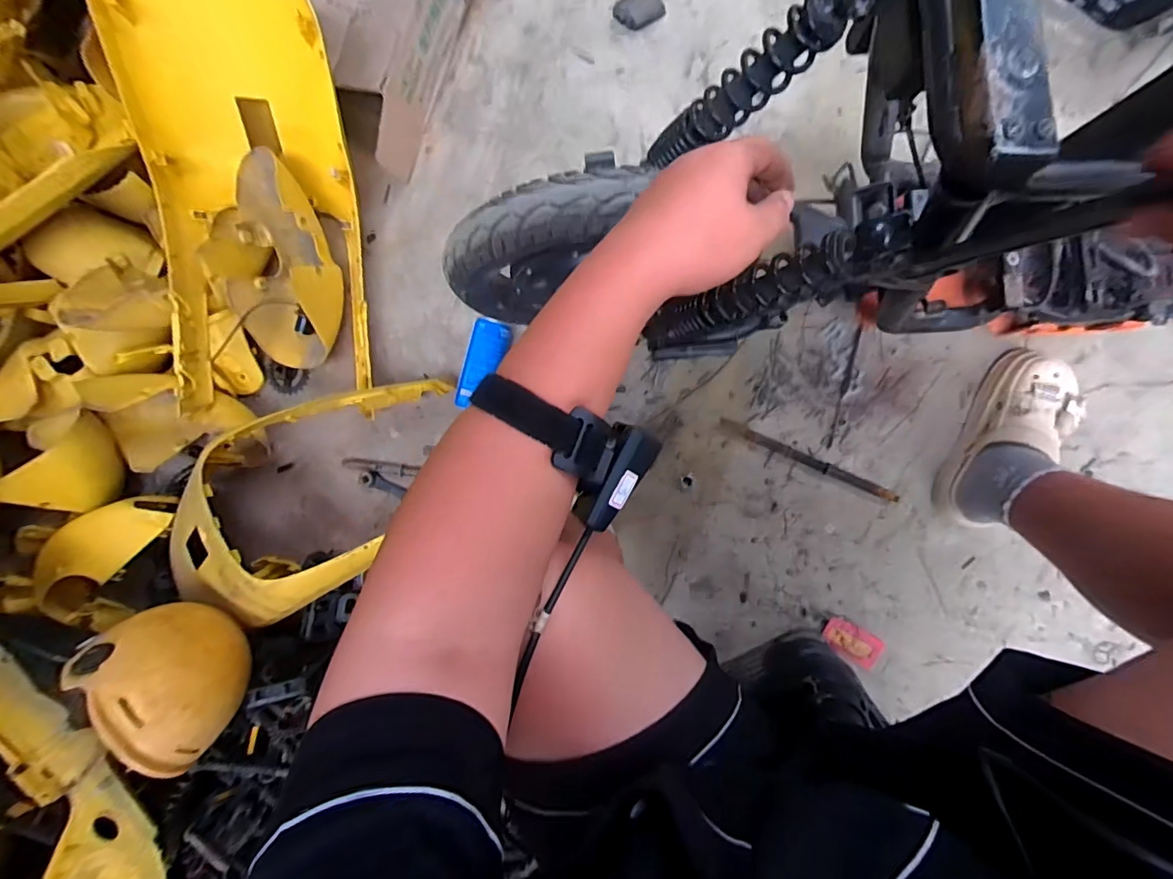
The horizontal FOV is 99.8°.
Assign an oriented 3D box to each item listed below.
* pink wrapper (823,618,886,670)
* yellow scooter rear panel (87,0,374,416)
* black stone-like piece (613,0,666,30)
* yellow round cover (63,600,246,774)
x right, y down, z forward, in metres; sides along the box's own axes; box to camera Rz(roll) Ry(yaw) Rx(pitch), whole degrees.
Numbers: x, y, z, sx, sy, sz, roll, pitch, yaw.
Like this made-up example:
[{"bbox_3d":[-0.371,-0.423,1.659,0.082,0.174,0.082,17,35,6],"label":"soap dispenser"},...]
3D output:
[{"bbox_3d":[0.419,0.317,0.773,0.090,0.011,0.051,33,94,7],"label":"pink wrapper"},{"bbox_3d":[-0.526,-0.356,0.769,0.314,0.250,0.606,-4,89,8],"label":"yellow scooter rear panel"},{"bbox_3d":[0.088,-0.722,0.829,0.077,0.022,0.055,-27,86,7],"label":"black stone-like piece"},{"bbox_3d":[-0.556,0.330,0.659,0.117,0.137,0.210,-23,86,7],"label":"yellow round cover"}]

